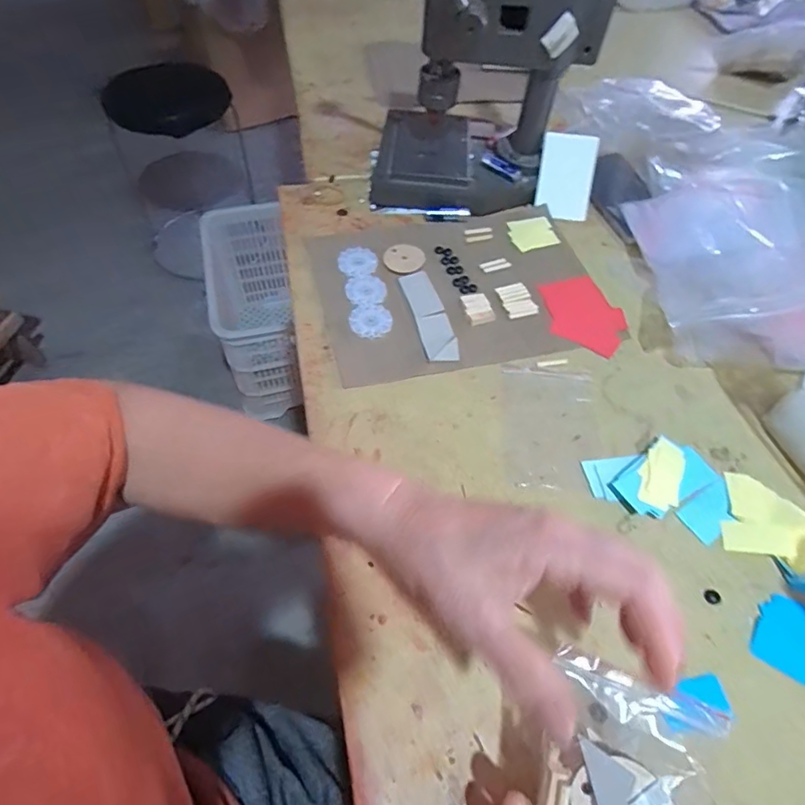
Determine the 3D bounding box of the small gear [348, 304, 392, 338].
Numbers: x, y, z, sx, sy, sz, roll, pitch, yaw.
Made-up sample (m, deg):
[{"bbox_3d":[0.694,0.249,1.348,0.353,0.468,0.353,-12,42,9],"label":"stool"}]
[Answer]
[{"bbox_3d":[-0.030,-0.077,0.479,0.038,0.004,0.040,0,56,-4],"label":"small gear"}]

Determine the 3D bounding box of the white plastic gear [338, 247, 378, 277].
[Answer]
[{"bbox_3d":[-0.046,-0.144,0.524,0.039,0.004,0.043,7,56,1],"label":"white plastic gear"}]

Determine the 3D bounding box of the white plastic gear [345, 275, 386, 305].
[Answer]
[{"bbox_3d":[-0.036,-0.112,0.501,0.040,0.004,0.038,-6,56,-7],"label":"white plastic gear"}]

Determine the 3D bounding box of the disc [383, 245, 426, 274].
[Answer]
[{"bbox_3d":[0.002,-0.151,0.532,0.043,0.004,0.041,-4,56,-6],"label":"disc"}]

